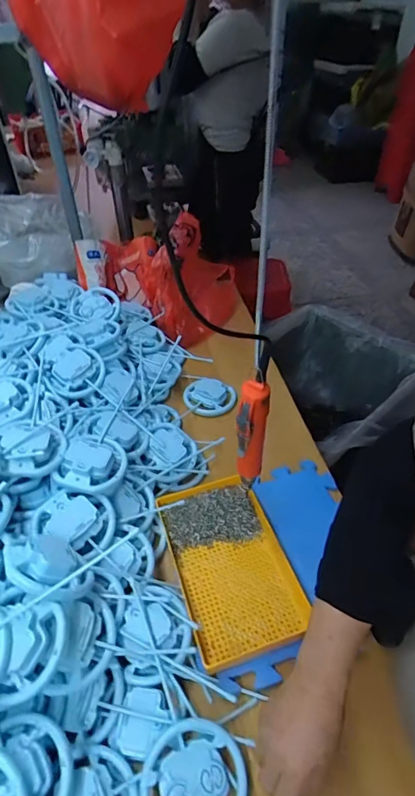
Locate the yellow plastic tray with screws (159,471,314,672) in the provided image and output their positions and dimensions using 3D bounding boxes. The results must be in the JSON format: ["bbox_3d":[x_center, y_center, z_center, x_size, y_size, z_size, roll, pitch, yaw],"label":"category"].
[{"bbox_3d":[0.031,0.225,0.609,0.150,0.027,0.242,-13,44,-12],"label":"yellow plastic tray with screws"}]

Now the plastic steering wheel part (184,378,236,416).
[{"bbox_3d":[0.004,-0.002,0.871,0.101,0.030,0.082,3,43,5],"label":"plastic steering wheel part"}]

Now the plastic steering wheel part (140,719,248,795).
[{"bbox_3d":[-0.013,0.378,0.426,0.104,0.026,0.092,-13,44,-12],"label":"plastic steering wheel part"}]

